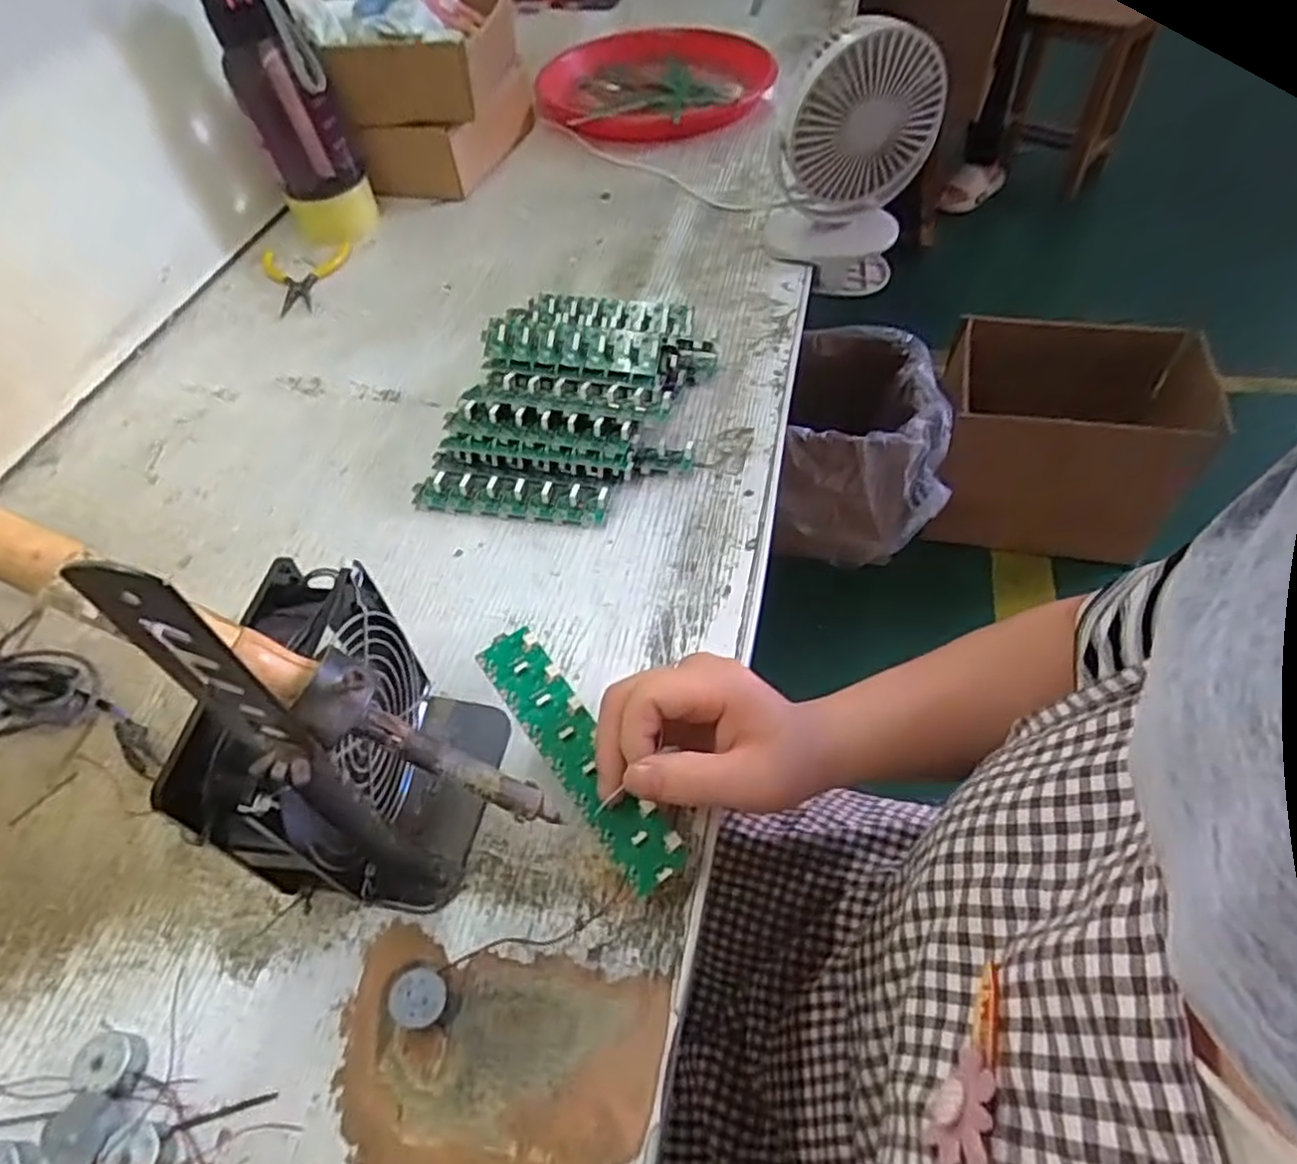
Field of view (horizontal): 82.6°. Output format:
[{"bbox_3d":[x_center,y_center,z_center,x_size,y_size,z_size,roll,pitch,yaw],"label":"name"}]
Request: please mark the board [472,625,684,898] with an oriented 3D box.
[{"bbox_3d":[-0.033,0.081,0.349,0.029,0.007,0.136,-32,74,-20],"label":"board"}]

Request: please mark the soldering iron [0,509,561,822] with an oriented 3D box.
[{"bbox_3d":[-0.114,0.035,0.250,0.202,0.021,0.029,35,47,-25],"label":"soldering iron"}]

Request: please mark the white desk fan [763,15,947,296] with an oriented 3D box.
[{"bbox_3d":[0.177,-0.366,0.646,0.128,0.207,0.131,6,51,9],"label":"white desk fan"}]

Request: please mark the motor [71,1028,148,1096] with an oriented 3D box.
[{"bbox_3d":[-0.231,0.205,0.315,0.024,0.014,0.022,-2,50,3],"label":"motor"}]

